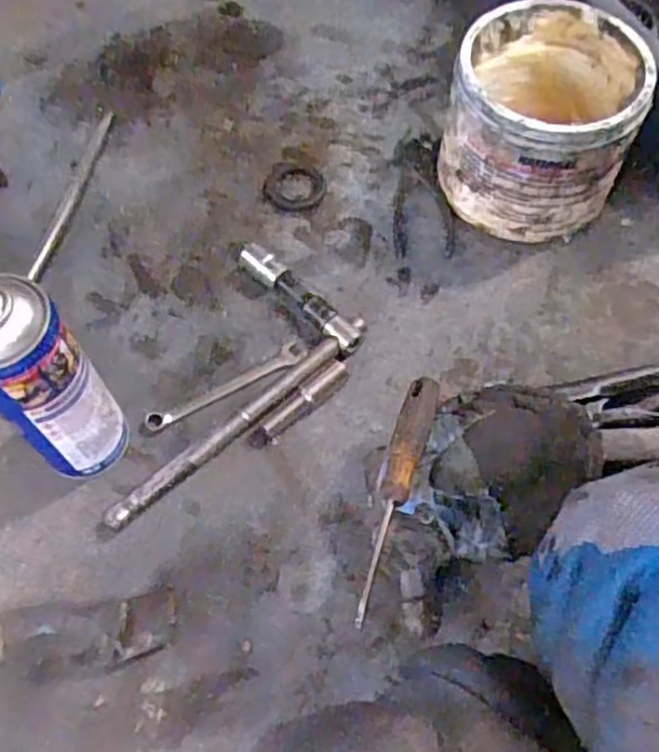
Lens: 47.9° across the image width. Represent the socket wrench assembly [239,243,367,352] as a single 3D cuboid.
[{"bbox_3d":[-0.023,-0.067,0.622,0.134,0.020,0.026,41,69,18],"label":"socket wrench assembly"}]

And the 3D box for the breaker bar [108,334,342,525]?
[{"bbox_3d":[-0.078,0.041,0.570,0.215,0.021,0.017,-38,69,-18],"label":"breaker bar"}]

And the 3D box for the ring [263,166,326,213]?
[{"bbox_3d":[-0.033,-0.175,0.687,0.055,0.004,0.055,0,63,0],"label":"ring"}]

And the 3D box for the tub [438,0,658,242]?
[{"bbox_3d":[0.180,-0.215,0.640,0.144,0.137,0.158,0,63,0],"label":"tub"}]

